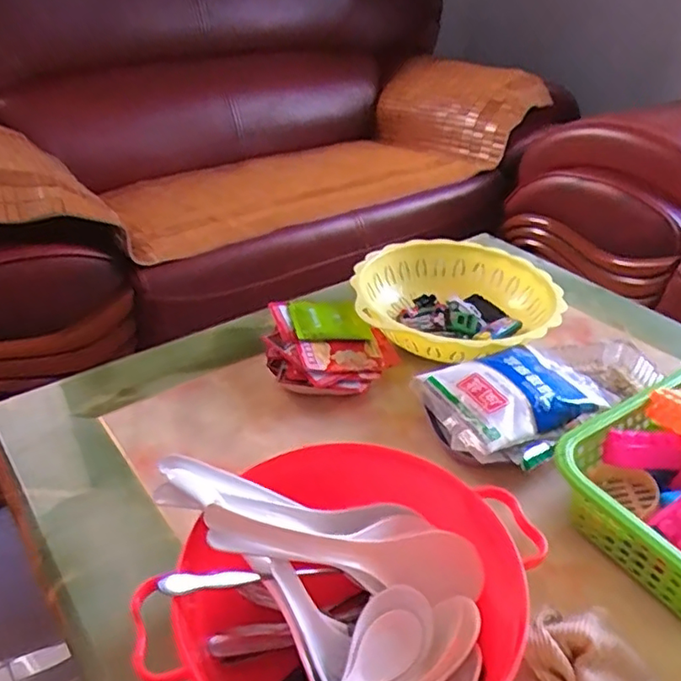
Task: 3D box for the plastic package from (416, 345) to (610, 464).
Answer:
[{"bbox_3d":[0.172,0.052,0.602,0.172,0.038,0.119,-17,39,-25],"label":"plastic package"}]

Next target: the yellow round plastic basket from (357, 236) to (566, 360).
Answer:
[{"bbox_3d":[0.141,-0.047,0.762,0.236,0.064,0.243,1,35,-1],"label":"yellow round plastic basket"}]

